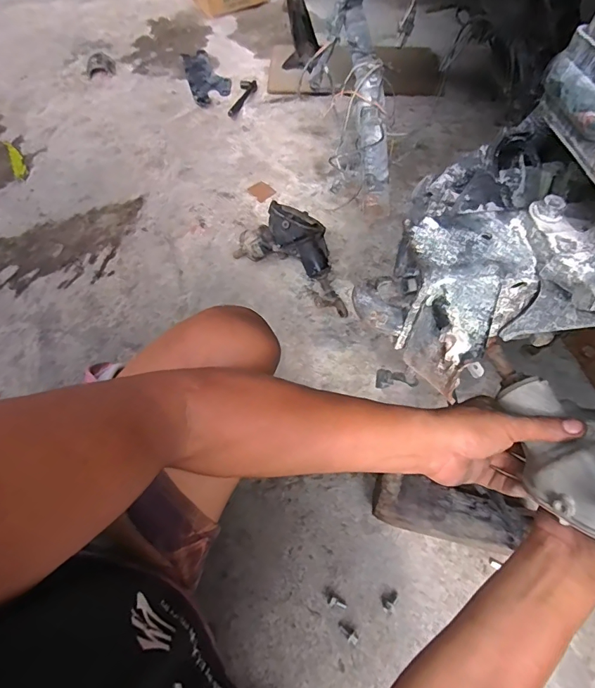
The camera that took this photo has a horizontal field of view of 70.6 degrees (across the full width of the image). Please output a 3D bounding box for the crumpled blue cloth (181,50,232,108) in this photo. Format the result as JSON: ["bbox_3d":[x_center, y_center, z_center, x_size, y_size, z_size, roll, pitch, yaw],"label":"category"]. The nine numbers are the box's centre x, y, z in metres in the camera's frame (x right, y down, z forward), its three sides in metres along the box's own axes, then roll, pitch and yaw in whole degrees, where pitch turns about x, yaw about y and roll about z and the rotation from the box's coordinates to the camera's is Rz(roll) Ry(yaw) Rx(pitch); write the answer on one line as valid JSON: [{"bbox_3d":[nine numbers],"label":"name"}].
[{"bbox_3d":[-0.262,-0.774,1.219,0.111,0.015,0.282,-17,65,-10],"label":"crumpled blue cloth"}]

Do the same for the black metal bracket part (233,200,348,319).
[{"bbox_3d":[0.006,-0.179,0.826,0.260,0.145,0.110,32,66,14],"label":"black metal bracket part"}]

